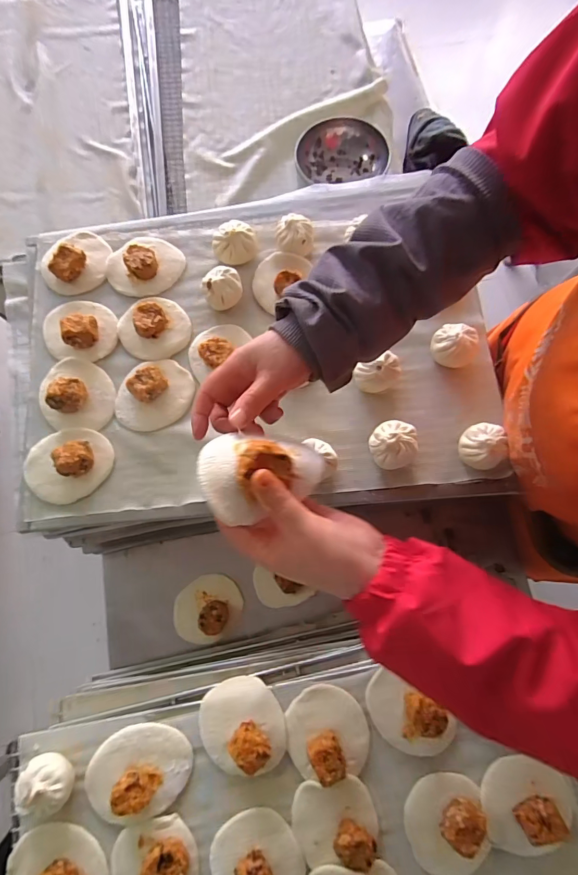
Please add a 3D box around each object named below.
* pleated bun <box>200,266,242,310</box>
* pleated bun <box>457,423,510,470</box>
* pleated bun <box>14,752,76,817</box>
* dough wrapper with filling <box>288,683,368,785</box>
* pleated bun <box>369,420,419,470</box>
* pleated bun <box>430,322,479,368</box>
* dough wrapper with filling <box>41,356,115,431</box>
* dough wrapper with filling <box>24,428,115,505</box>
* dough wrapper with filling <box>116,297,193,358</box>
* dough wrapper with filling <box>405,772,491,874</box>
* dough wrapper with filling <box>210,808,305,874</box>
[{"bbox_3d":[-0.085,-0.194,0.535,0.054,0.039,0.042,-25,77,-7],"label":"pleated bun"},{"bbox_3d":[0.231,0.010,0.490,0.053,0.040,0.053,0,78,0],"label":"pleated bun"},{"bbox_3d":[-0.255,0.361,0.425,0.054,0.036,0.052,0,76,-1],"label":"pleated bun"},{"bbox_3d":[0.042,0.322,0.445,0.087,0.035,0.084,0,76,-1],"label":"dough wrapper with filling"},{"bbox_3d":[0.123,0.009,0.492,0.053,0.046,0.053,0,76,-1],"label":"pleated bun"},{"bbox_3d":[0.207,-0.116,0.521,0.051,0.039,0.047,0,76,-1],"label":"pleated bun"},{"bbox_3d":[-0.265,-0.058,0.506,0.087,0.036,0.098,-12,76,-4],"label":"dough wrapper with filling"},{"bbox_3d":[-0.265,0.031,0.484,0.104,0.035,0.087,-27,78,-7],"label":"dough wrapper with filling"},{"bbox_3d":[-0.176,-0.145,0.530,0.088,0.025,0.086,0,76,-1],"label":"dough wrapper with filling"},{"bbox_3d":[0.167,0.410,0.421,0.082,0.031,0.090,0,76,-1],"label":"dough wrapper with filling"},{"bbox_3d":[-0.032,0.439,0.411,0.091,0.032,0.092,0,76,-1],"label":"dough wrapper with filling"}]

